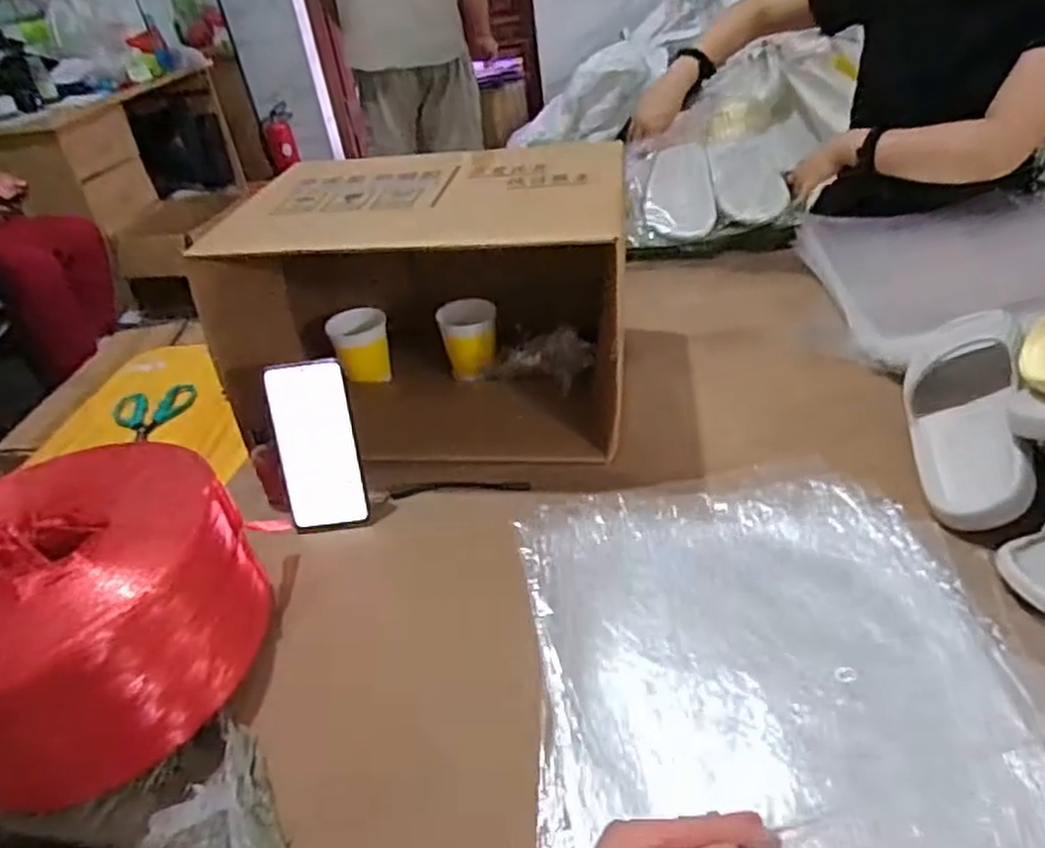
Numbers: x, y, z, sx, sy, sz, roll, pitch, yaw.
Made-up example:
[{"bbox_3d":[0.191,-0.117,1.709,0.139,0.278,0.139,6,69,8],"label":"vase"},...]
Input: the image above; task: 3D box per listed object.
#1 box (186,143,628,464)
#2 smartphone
[{"bbox_3d":[-0.081,-0.139,0.805,0.383,0.234,0.277,0,36,12],"label":"box"},{"bbox_3d":[-0.190,0.021,0.682,0.072,0.157,0.015,-8,9,-2],"label":"smartphone"}]

